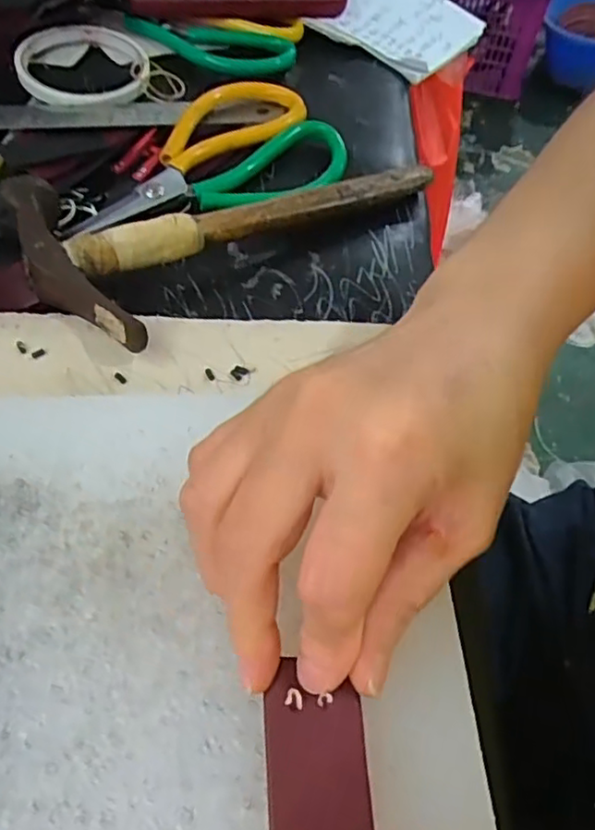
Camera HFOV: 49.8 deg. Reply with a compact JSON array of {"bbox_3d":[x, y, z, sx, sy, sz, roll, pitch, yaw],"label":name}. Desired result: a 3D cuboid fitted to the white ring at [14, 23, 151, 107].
[{"bbox_3d":[-0.144,-0.237,0.432,0.084,0.013,0.094,-11,56,-12],"label":"white ring"}]

